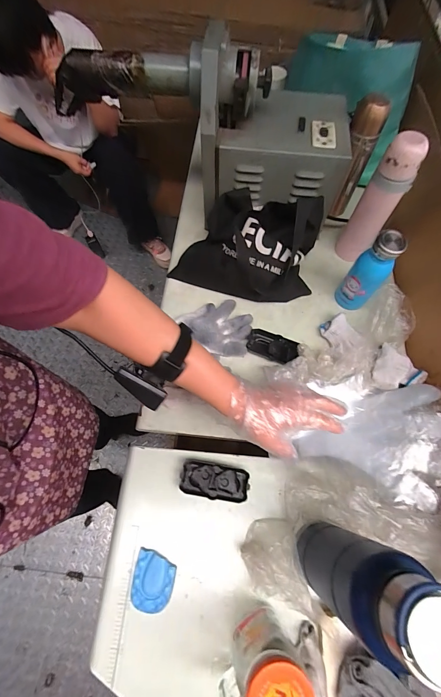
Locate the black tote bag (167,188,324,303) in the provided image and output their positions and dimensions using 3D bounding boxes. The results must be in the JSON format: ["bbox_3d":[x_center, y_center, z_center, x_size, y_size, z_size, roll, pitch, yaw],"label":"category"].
[{"bbox_3d":[0.059,-0.225,0.611,0.292,0.136,0.185,15,69,5],"label":"black tote bag"}]

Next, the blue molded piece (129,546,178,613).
[{"bbox_3d":[-0.101,0.350,0.444,0.060,0.011,0.074,6,68,1],"label":"blue molded piece"}]

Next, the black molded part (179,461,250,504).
[{"bbox_3d":[-0.010,0.220,0.487,0.108,0.022,0.049,9,68,3],"label":"black molded part"}]

